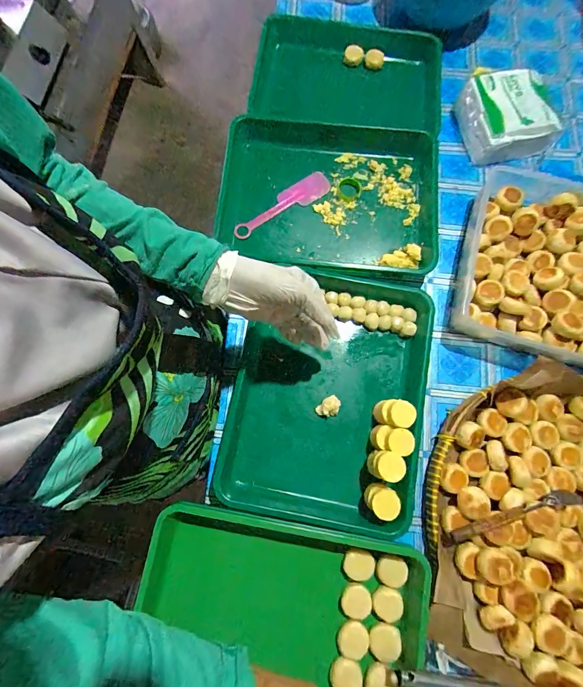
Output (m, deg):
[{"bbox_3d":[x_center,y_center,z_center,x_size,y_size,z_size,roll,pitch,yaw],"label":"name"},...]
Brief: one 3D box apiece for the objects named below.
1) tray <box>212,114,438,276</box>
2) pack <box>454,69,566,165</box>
[{"bbox_3d":[0.066,-0.253,0.582,0.373,0.049,0.276,6,77,1],"label":"tray"},{"bbox_3d":[0.398,-0.421,0.623,0.136,0.064,0.142,-15,78,-4],"label":"pack"}]

